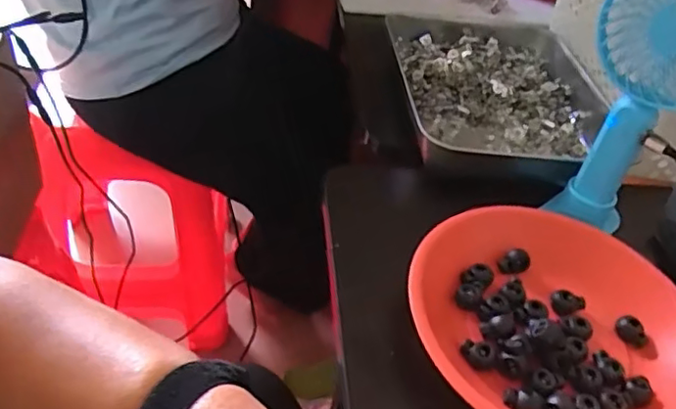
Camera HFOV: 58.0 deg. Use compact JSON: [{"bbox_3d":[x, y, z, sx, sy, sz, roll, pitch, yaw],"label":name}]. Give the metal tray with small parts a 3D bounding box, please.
[{"bbox_3d":[0.163,-0.125,0.632,0.196,0.041,0.201,-1,43,-13],"label":"metal tray with small parts"}]

